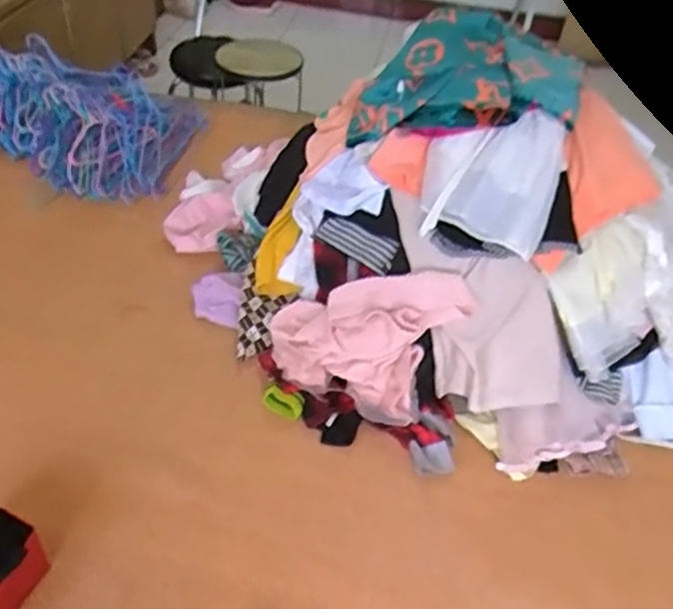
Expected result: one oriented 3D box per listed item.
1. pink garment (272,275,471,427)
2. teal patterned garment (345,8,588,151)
[{"bbox_3d":[0.039,0.034,1.121,0.297,0.264,0.067,25,1,23],"label":"pink garment"},{"bbox_3d":[0.233,-0.408,1.210,0.390,0.144,0.268,5,42,-1],"label":"teal patterned garment"}]

